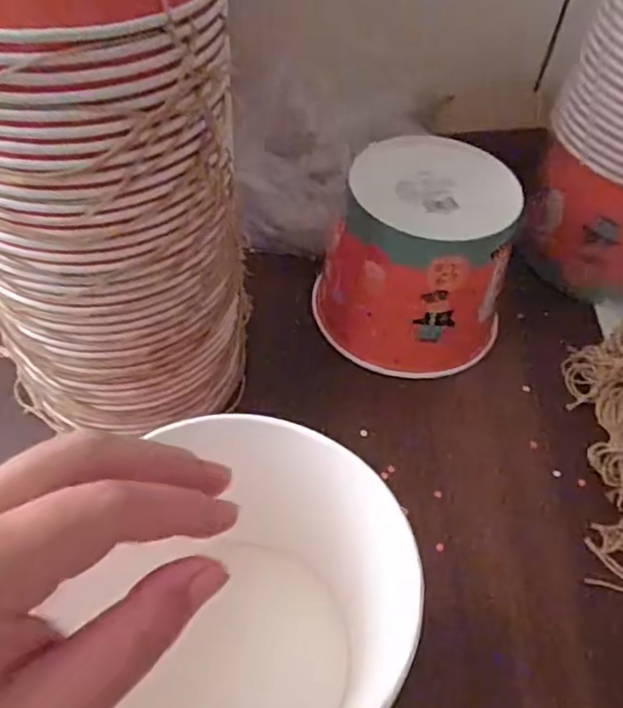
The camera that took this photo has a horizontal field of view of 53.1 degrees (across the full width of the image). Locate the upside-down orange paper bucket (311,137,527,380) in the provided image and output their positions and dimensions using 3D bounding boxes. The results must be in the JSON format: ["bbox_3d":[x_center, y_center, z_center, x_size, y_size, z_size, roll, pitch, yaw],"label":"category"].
[{"bbox_3d":[0.086,-0.076,0.509,0.153,0.135,0.136,20,52,11],"label":"upside-down orange paper bucket"}]

